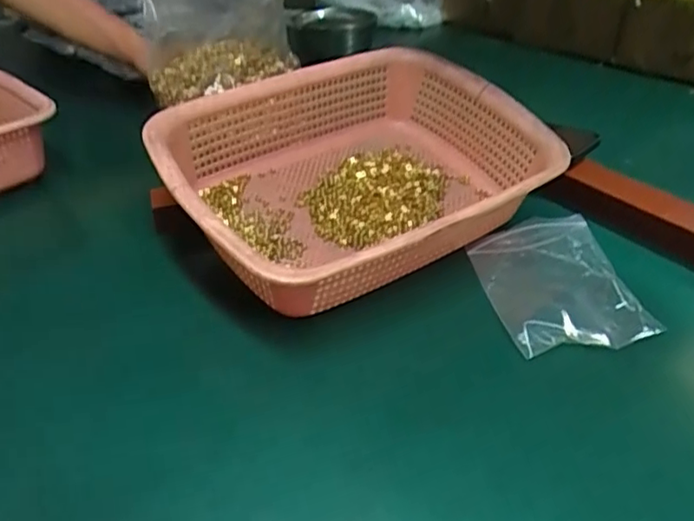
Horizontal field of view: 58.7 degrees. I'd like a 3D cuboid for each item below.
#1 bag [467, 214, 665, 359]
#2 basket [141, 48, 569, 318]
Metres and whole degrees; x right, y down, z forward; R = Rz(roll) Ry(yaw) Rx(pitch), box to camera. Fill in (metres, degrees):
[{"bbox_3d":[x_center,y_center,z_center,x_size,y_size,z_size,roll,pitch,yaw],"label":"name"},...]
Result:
[{"bbox_3d":[0.149,0.014,0.453,0.095,0.017,0.139,-10,33,3],"label":"bag"},{"bbox_3d":[0.004,-0.071,0.510,0.303,0.093,0.225,-22,52,-25],"label":"basket"}]

